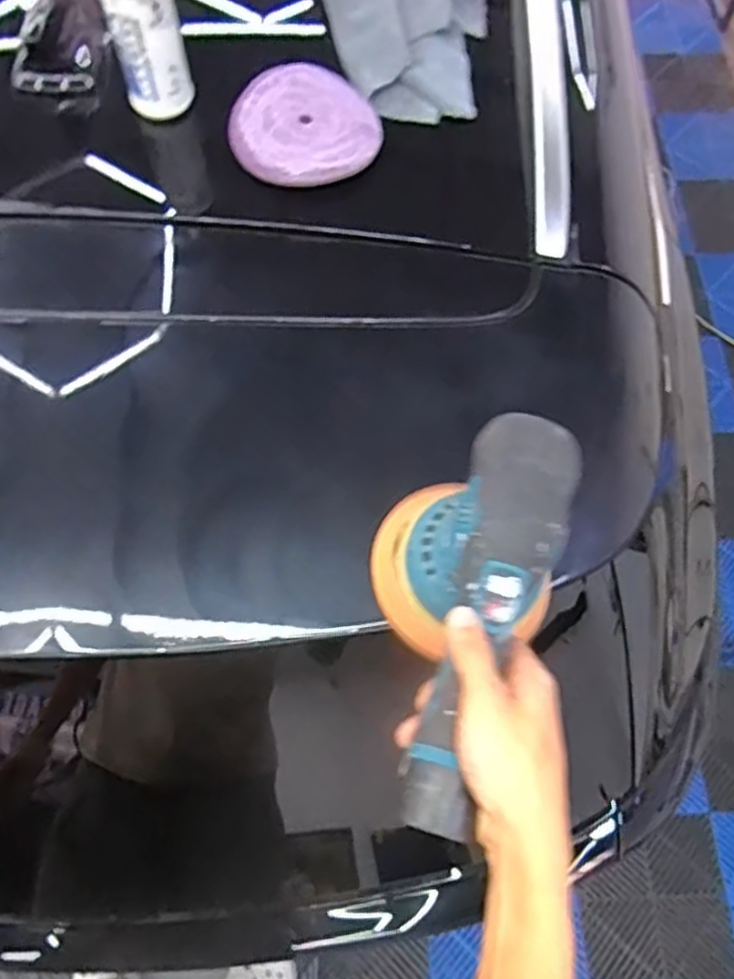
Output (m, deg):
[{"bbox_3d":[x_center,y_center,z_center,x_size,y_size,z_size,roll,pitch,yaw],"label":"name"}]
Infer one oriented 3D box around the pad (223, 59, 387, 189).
[{"bbox_3d":[-0.067,-0.371,0.725,0.145,0.030,0.137,-17,67,-10],"label":"pad"}]

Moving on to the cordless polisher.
[{"bbox_3d":[0.052,0.087,0.506,0.124,0.150,0.270,16,68,8],"label":"cordless polisher"}]

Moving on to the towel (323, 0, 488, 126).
[{"bbox_3d":[0.044,-0.543,0.794,0.183,0.044,0.306,-9,78,-16],"label":"towel"}]

